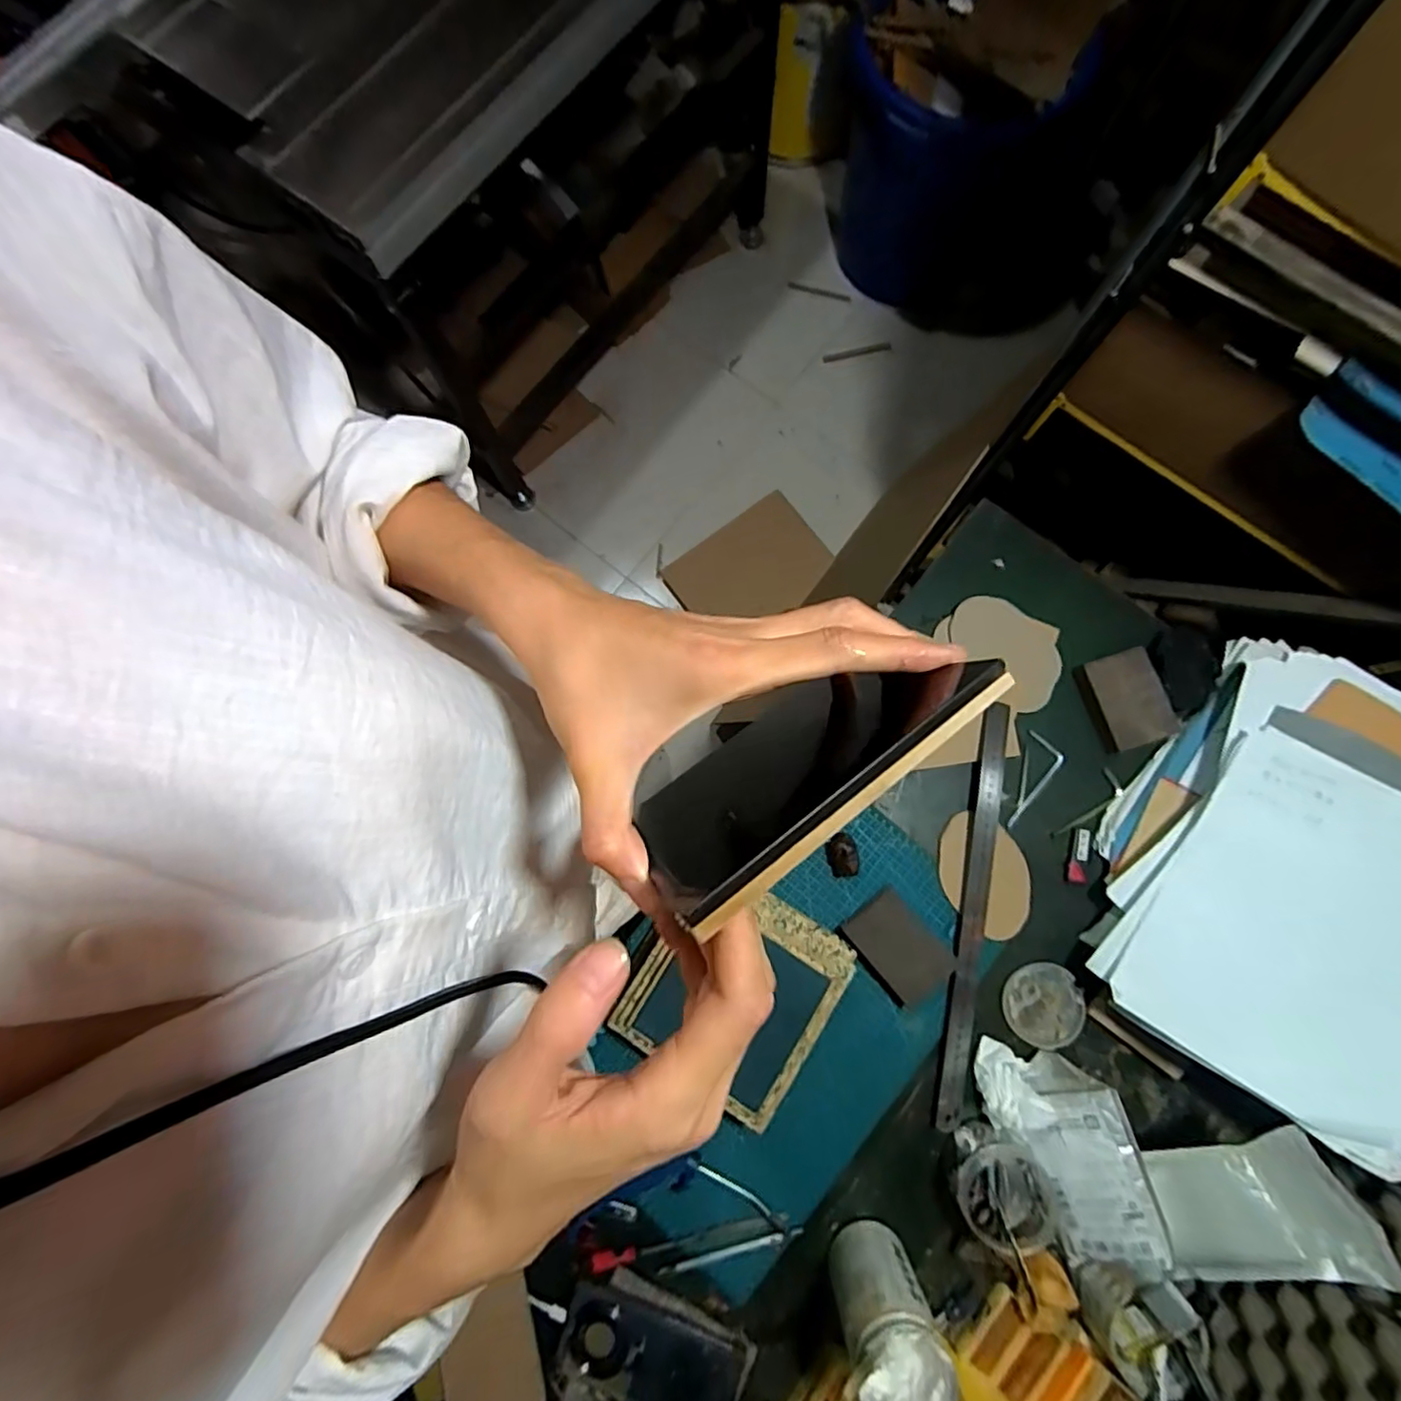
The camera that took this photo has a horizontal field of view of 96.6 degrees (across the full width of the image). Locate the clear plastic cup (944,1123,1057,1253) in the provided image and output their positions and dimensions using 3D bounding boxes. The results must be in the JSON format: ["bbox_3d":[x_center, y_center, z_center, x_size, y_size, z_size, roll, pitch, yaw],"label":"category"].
[{"bbox_3d":[0.275,0.449,0.576,0.085,0.050,0.092,-38,81,-6],"label":"clear plastic cup"}]

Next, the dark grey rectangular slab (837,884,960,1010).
[{"bbox_3d":[0.202,0.252,0.627,0.074,0.026,0.108,-42,81,-6],"label":"dark grey rectangular slab"}]

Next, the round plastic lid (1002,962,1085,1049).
[{"bbox_3d":[0.344,0.304,0.625,0.074,0.012,0.075,0,79,1],"label":"round plastic lid"}]

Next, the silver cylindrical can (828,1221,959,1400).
[{"bbox_3d":[0.156,0.519,0.521,0.071,0.132,0.074,0,79,1],"label":"silver cylindrical can"}]

